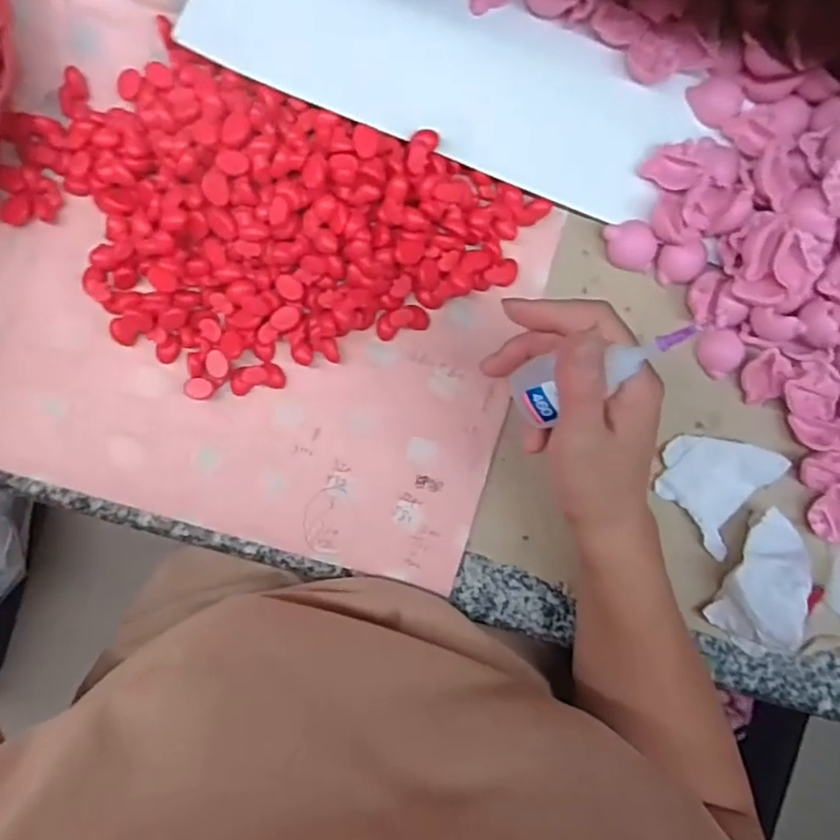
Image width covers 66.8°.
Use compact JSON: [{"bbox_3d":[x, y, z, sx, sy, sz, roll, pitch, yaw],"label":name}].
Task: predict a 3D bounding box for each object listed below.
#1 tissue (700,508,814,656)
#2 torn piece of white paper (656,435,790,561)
[{"bbox_3d":[0.210,0.103,0.389,0.044,0.034,0.089,13,91,-6],"label":"tissue"},{"bbox_3d":[0.184,0.038,0.401,0.065,0.008,0.070,37,88,-5],"label":"torn piece of white paper"}]

